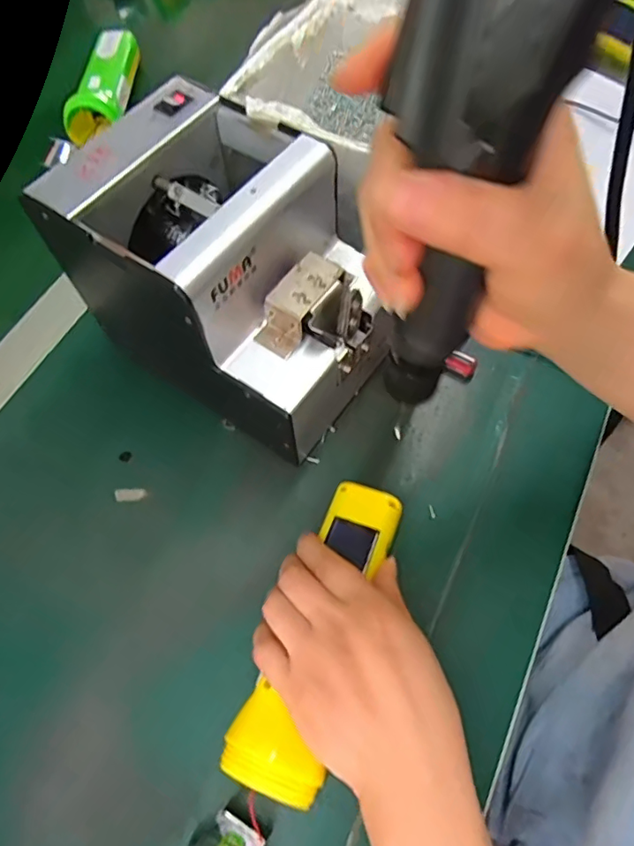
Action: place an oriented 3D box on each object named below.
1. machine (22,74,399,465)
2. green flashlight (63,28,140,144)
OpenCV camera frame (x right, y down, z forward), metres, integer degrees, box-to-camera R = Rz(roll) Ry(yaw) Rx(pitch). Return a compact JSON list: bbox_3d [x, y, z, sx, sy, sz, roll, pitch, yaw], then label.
[{"bbox_3d":[-0.052,-0.092,0.345,0.176,0.152,0.126,30,68,16],"label":"machine"},{"bbox_3d":[-0.217,-0.352,0.539,0.050,0.045,0.160,-3,63,1],"label":"green flashlight"}]

